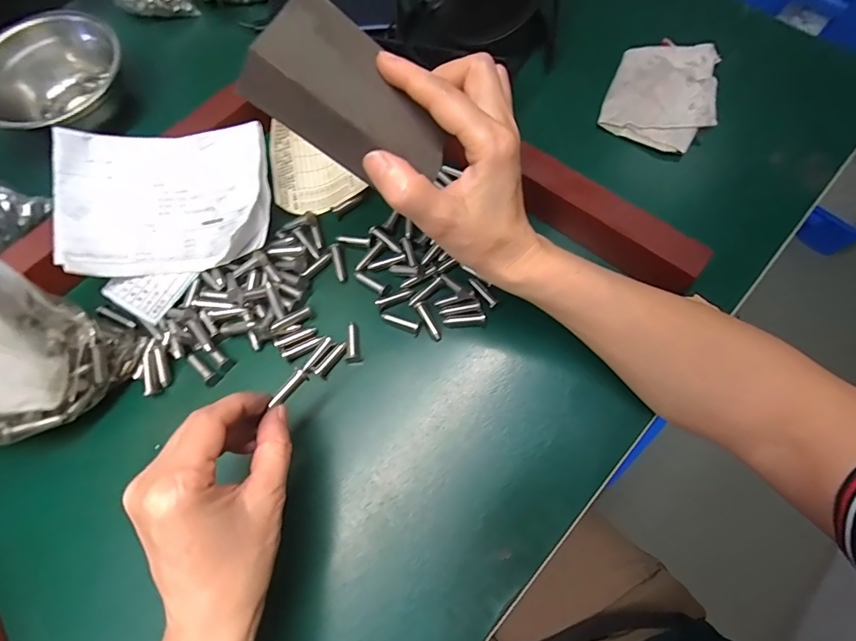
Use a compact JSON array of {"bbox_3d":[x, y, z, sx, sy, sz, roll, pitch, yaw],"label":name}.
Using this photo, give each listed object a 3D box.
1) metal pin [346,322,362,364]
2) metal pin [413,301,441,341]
[{"bbox_3d":[-0.056,0.016,0.308,0.011,0.013,0.030,-7,71,-3],"label":"metal pin"},{"bbox_3d":[0.000,0.000,0.308,0.007,0.006,0.031,-28,73,-10],"label":"metal pin"}]

